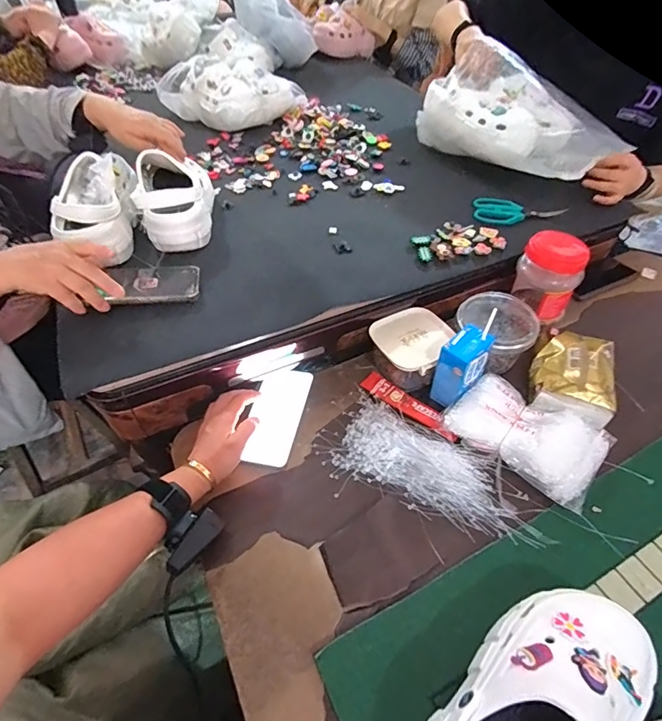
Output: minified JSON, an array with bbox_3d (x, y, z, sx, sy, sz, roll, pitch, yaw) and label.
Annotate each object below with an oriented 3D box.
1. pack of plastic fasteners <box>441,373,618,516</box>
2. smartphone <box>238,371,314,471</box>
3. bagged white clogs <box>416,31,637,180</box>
[{"bbox_3d":[0.254,0.091,0.557,0.180,0.033,0.123,31,55,24],"label":"pack of plastic fasteners"},{"bbox_3d":[-0.077,0.074,0.597,0.073,0.015,0.156,9,51,7],"label":"smartphone"},{"bbox_3d":[0.364,-0.470,0.833,0.198,0.178,0.357,-33,57,-26],"label":"bagged white clogs"}]

